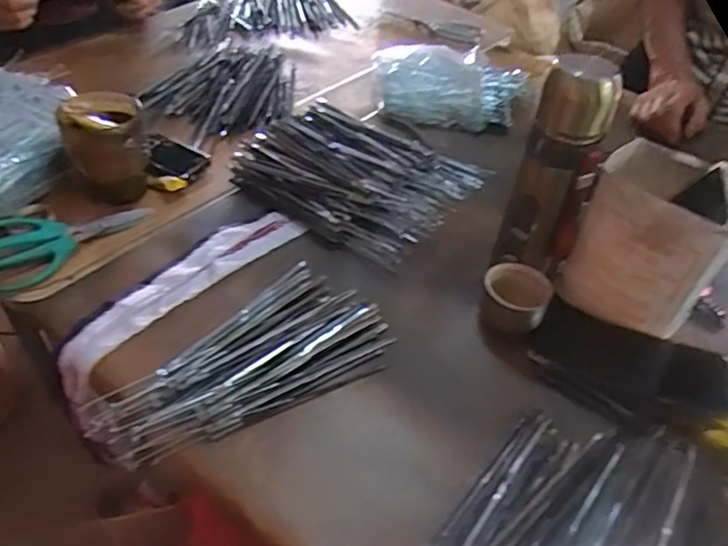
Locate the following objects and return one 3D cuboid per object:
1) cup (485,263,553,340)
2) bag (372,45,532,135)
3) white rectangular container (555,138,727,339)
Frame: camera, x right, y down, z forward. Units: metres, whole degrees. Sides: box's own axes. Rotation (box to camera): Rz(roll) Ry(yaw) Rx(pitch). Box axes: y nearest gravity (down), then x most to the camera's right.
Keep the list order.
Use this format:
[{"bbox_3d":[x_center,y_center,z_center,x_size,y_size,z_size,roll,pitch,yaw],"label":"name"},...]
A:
[{"bbox_3d":[0.147,0.027,0.598,0.061,0.042,0.064,3,45,-3],"label":"cup"},{"bbox_3d":[0.130,-0.270,0.886,0.220,0.058,0.120,4,45,-1],"label":"bag"},{"bbox_3d":[0.271,-0.031,0.572,0.116,0.140,0.098,34,52,26],"label":"white rectangular container"}]

